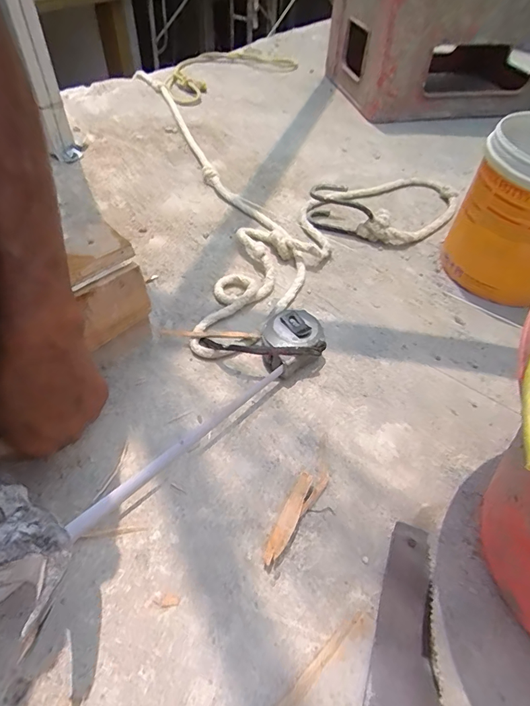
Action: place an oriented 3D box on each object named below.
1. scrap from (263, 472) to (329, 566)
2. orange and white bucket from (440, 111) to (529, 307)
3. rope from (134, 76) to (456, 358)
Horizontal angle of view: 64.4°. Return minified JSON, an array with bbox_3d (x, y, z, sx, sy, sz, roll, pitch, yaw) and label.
[{"bbox_3d":[0.023,0.127,0.336,0.020,0.014,0.087,29,55,20],"label":"scrap"},{"bbox_3d":[0.309,-0.163,0.493,0.137,0.159,0.142,1,50,-2],"label":"orange and white bucket"},{"bbox_3d":[-0.067,-0.306,0.672,0.482,0.035,0.655,-30,58,-25],"label":"rope"}]

